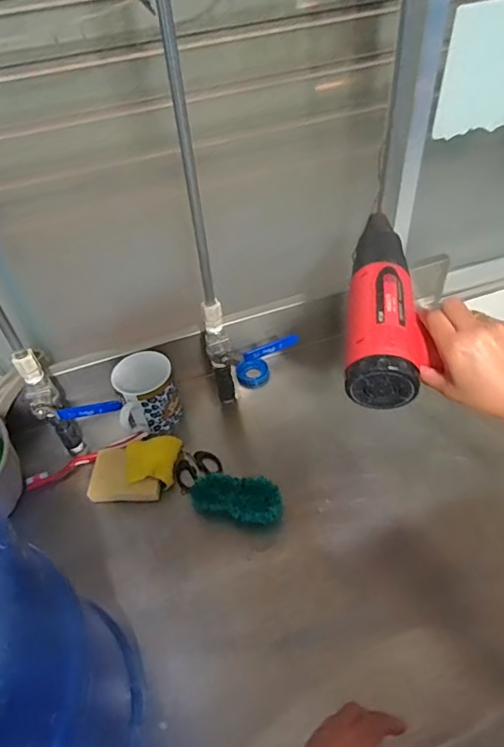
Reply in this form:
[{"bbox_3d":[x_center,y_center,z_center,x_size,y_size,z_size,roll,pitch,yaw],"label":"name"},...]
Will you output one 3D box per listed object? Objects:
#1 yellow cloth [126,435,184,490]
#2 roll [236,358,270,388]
[{"bbox_3d":[-0.141,0.126,0.707,0.074,0.057,0.068,-5,47,1],"label":"yellow cloth"},{"bbox_3d":[0.002,0.000,0.836,0.054,0.023,0.048,-5,47,1],"label":"roll"}]

